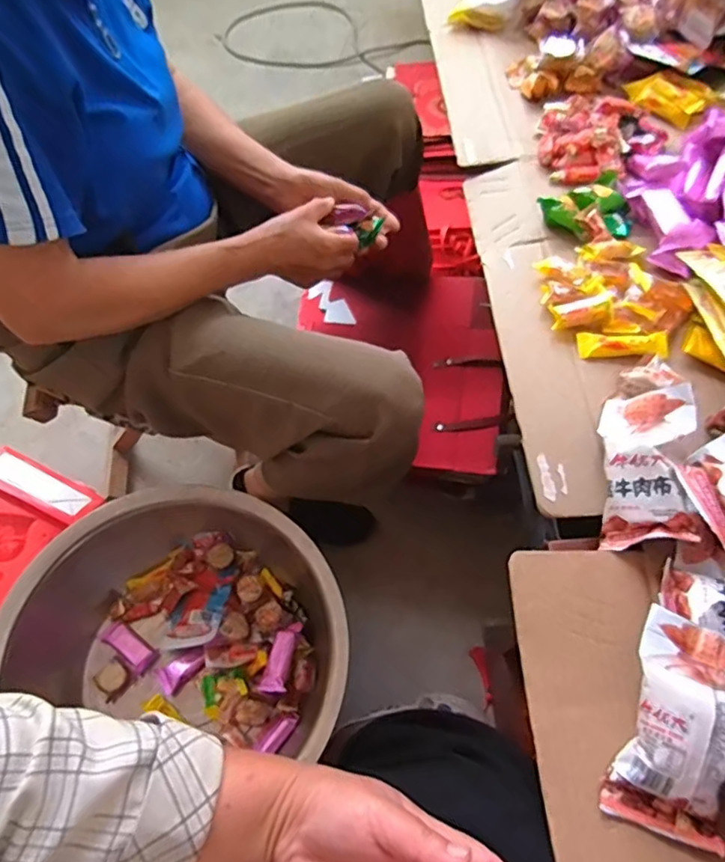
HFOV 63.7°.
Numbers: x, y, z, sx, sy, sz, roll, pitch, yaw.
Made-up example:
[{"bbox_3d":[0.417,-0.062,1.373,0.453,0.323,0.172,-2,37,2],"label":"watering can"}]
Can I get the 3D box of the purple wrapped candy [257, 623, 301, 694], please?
[{"bbox_3d":[-0.116,0.323,0.836,0.036,0.022,0.098,12,61,4],"label":"purple wrapped candy"}]

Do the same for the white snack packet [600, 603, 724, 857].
[{"bbox_3d":[0.219,0.199,0.395,0.074,0.043,0.135,21,62,8],"label":"white snack packet"}]

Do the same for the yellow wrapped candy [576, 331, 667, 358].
[{"bbox_3d":[0.258,-0.085,0.579,0.084,0.015,0.027,4,61,-1],"label":"yellow wrapped candy"}]

